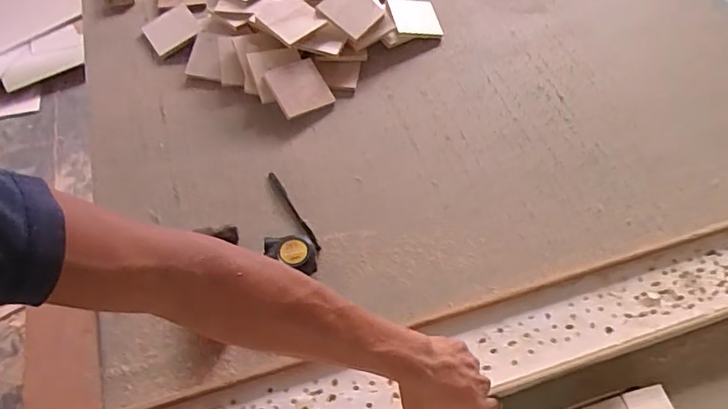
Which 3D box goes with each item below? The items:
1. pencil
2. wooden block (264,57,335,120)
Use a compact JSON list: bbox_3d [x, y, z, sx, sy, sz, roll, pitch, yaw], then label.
[{"bbox_3d":[-0.101,0.008,0.774,0.010,0.004,0.154,-27,60,-18],"label":"pencil"},{"bbox_3d":[-0.106,-0.193,0.884,0.089,0.011,0.088,-28,85,-17],"label":"wooden block"}]

